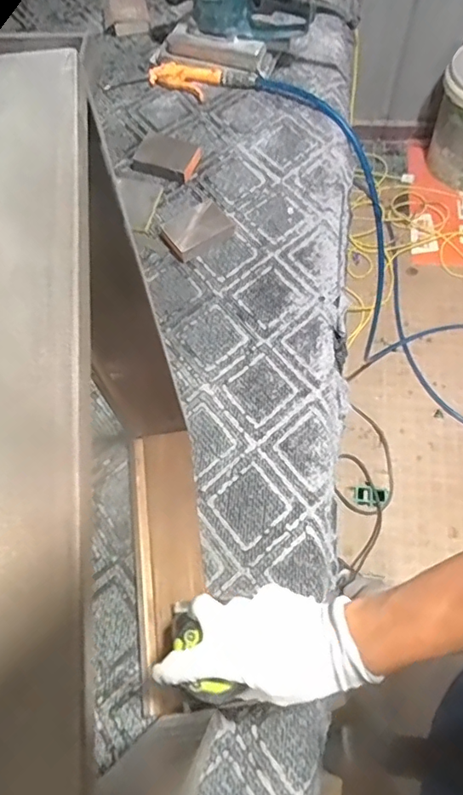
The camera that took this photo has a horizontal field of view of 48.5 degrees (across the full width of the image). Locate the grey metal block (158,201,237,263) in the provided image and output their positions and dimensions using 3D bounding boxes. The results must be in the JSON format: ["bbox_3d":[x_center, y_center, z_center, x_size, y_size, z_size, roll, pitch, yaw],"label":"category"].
[{"bbox_3d":[-0.050,-0.275,0.829,0.114,0.039,0.075,-34,68,-11],"label":"grey metal block"}]

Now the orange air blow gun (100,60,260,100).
[{"bbox_3d":[-0.094,-0.613,0.986,0.273,0.031,0.066,8,67,7],"label":"orange air blow gun"}]

